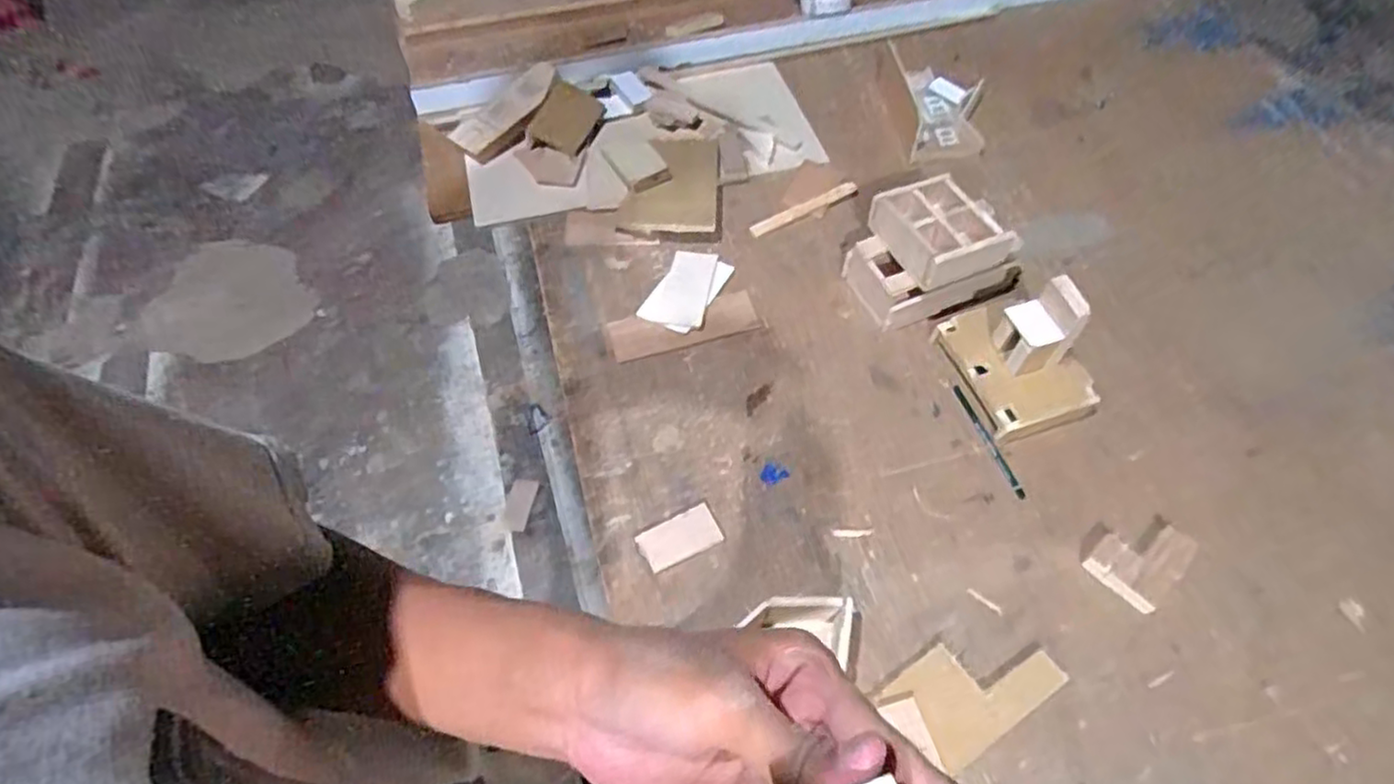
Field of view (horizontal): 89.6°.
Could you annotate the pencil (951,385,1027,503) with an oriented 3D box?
[{"bbox_3d":[0.315,0.051,0.756,0.012,0.014,0.137,-17,59,-8],"label":"pencil"}]

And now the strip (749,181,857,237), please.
[{"bbox_3d":[0.143,-0.245,0.941,0.162,0.012,0.019,-25,60,-13],"label":"strip"}]

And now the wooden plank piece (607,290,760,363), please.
[{"bbox_3d":[-0.016,-0.080,0.850,0.177,0.009,0.057,-16,58,-7],"label":"wooden plank piece"}]

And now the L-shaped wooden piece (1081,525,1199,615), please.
[{"bbox_3d":[0.428,0.158,0.675,0.092,0.020,0.071,-39,64,-20],"label":"L-shaped wooden piece"}]

